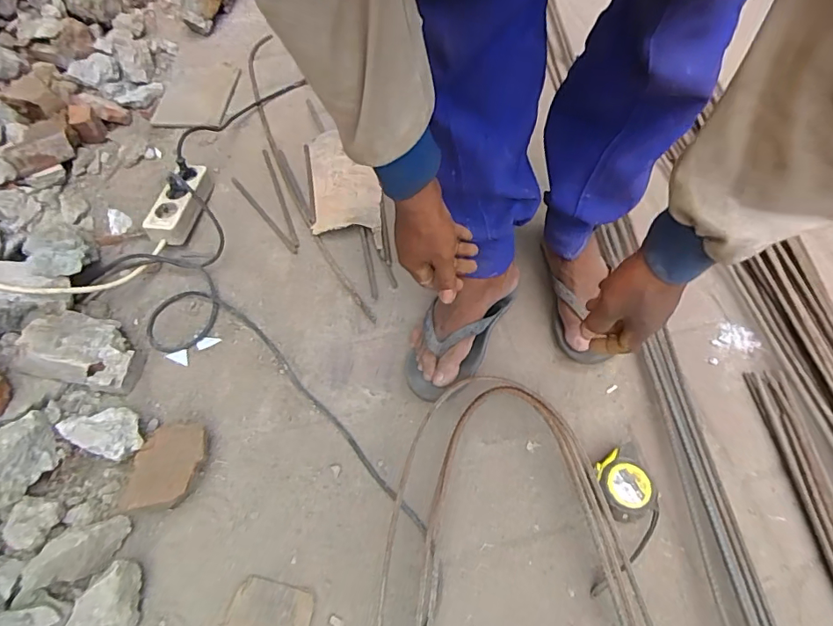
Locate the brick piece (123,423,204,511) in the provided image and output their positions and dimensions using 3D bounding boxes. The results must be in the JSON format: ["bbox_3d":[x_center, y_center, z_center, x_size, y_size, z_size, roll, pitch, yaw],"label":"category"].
[{"bbox_3d":[-0.317,0.196,0.635,0.085,0.044,0.103,-4,58,-2],"label":"brick piece"}]

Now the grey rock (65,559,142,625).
[{"bbox_3d":[-0.352,0.340,0.552,0.053,0.056,0.109,33,66,19],"label":"grey rock"}]

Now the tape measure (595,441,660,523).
[{"bbox_3d":[0.254,0.213,0.601,0.075,0.044,0.091,-22,61,-11],"label":"tape measure"}]

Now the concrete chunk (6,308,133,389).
[{"bbox_3d":[-0.488,0.049,0.716,0.153,0.046,0.105,12,44,-11],"label":"concrete chunk"}]

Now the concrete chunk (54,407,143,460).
[{"bbox_3d":[-0.423,0.155,0.666,0.115,0.046,0.065,16,60,10],"label":"concrete chunk"}]

